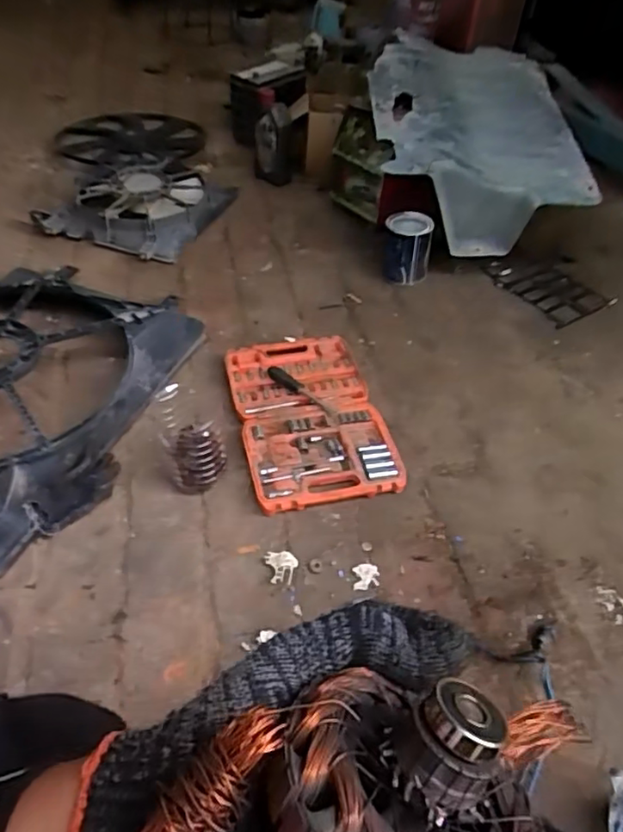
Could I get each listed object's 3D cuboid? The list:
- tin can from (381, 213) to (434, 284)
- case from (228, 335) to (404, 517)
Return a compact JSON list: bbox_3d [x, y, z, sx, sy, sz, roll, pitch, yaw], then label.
[{"bbox_3d":[0.216,-0.381,1.334,0.099,0.143,0.103,1,48,-2],"label":"tin can"},{"bbox_3d":[-0.007,-0.005,1.047,0.245,0.026,0.401,-9,49,-11],"label":"case"}]

